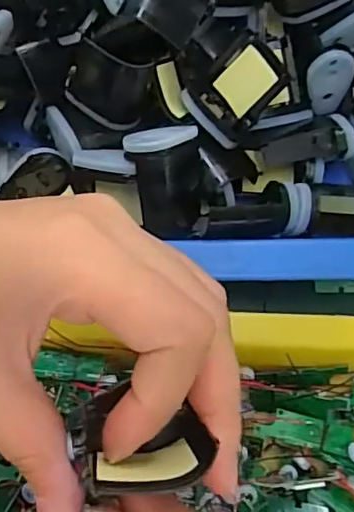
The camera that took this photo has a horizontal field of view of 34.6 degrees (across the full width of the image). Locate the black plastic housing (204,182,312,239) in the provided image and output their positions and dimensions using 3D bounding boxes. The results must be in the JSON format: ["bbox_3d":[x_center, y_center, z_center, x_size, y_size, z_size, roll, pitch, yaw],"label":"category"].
[{"bbox_3d":[0.035,-0.019,0.250,0.045,0.019,0.024,-3,75,1],"label":"black plastic housing"}]

